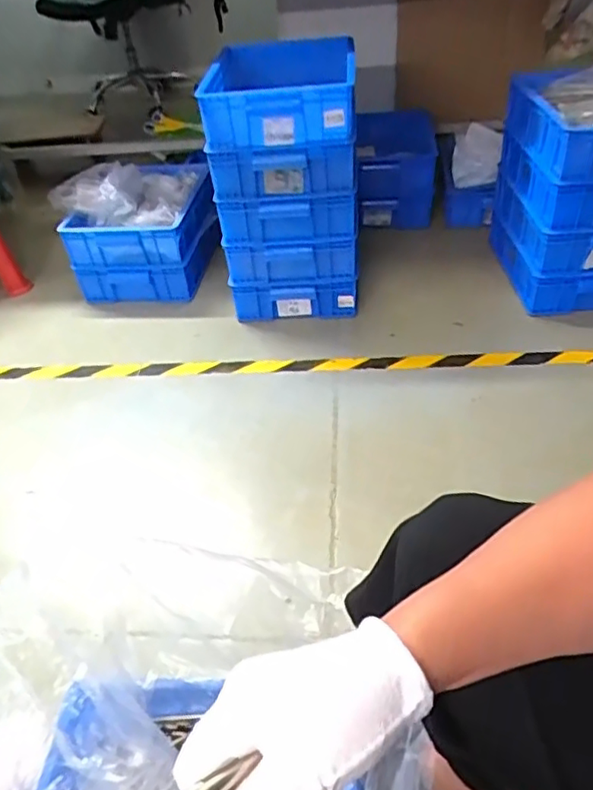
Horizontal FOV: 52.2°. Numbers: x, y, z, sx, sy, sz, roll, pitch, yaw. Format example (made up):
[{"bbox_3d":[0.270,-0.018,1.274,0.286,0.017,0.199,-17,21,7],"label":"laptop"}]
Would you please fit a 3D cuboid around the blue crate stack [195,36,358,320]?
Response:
[{"bbox_3d":[-0.014,-0.462,1.376,0.306,0.545,0.288,0,41,7],"label":"blue crate stack"}]

